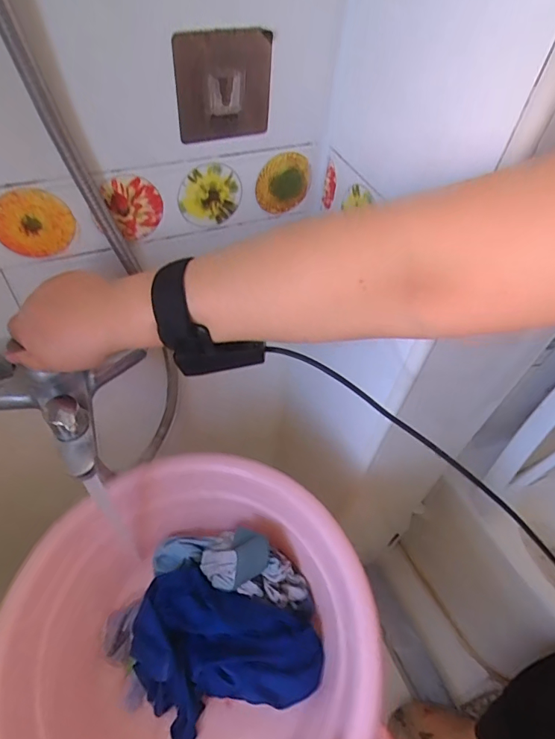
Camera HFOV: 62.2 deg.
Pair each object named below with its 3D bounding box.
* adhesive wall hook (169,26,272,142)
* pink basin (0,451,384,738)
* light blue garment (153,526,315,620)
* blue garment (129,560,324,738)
[{"bbox_3d":[-0.039,-0.212,0.346,0.073,0.072,0.011,-15,55,-17],"label":"adhesive wall hook"},{"bbox_3d":[-0.094,0.270,0.444,0.321,0.146,0.330,3,51,-4],"label":"pink basin"},{"bbox_3d":[-0.052,0.206,0.495,0.181,0.078,0.057,9,50,18],"label":"light blue garment"},{"bbox_3d":[-0.060,0.292,0.463,0.183,0.090,0.131,24,53,13],"label":"blue garment"}]

